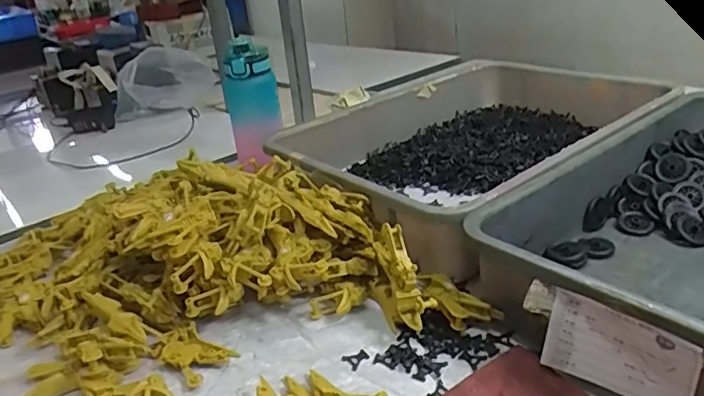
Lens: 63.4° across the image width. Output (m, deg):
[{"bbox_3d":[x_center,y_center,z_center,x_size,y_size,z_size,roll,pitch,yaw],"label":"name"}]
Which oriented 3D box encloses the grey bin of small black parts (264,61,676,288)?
[{"bbox_3d":[0.189,-0.086,0.830,0.552,0.098,0.368,-25,31,-32],"label":"grey bin of small black parts"}]

